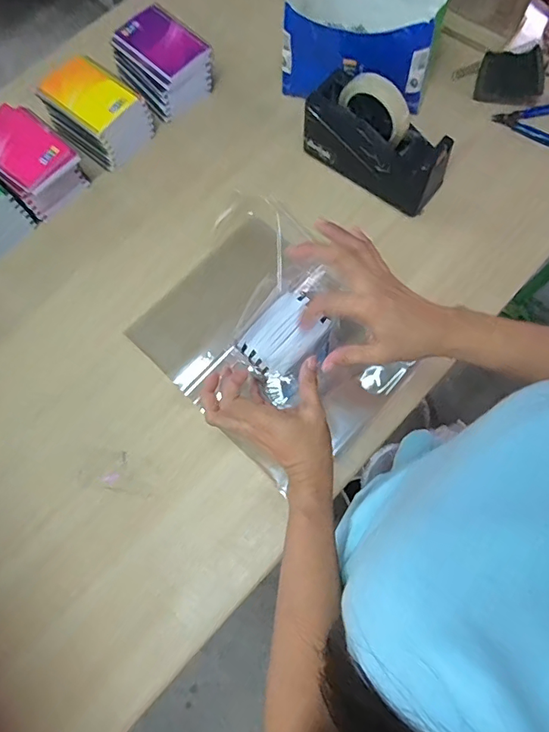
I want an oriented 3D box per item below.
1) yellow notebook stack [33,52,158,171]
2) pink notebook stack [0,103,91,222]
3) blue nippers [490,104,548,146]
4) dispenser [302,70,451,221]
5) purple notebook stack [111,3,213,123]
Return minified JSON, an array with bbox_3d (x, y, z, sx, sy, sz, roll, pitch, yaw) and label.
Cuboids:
[{"bbox_3d":[-0.263,-0.378,0.670,0.136,0.072,0.101,38,78,12],"label":"yellow notebook stack"},{"bbox_3d":[-0.345,-0.289,0.636,0.119,0.096,0.099,41,79,13],"label":"pink notebook stack"},{"bbox_3d":[0.402,-0.377,0.683,0.124,0.019,0.072,23,75,9],"label":"blue nippers"},{"bbox_3d":[0.142,-0.313,0.619,0.204,0.124,0.079,41,79,13],"label":"dispenser"},{"bbox_3d":[-0.175,-0.472,0.699,0.109,0.071,0.133,-39,76,-9],"label":"purple notebook stack"}]

